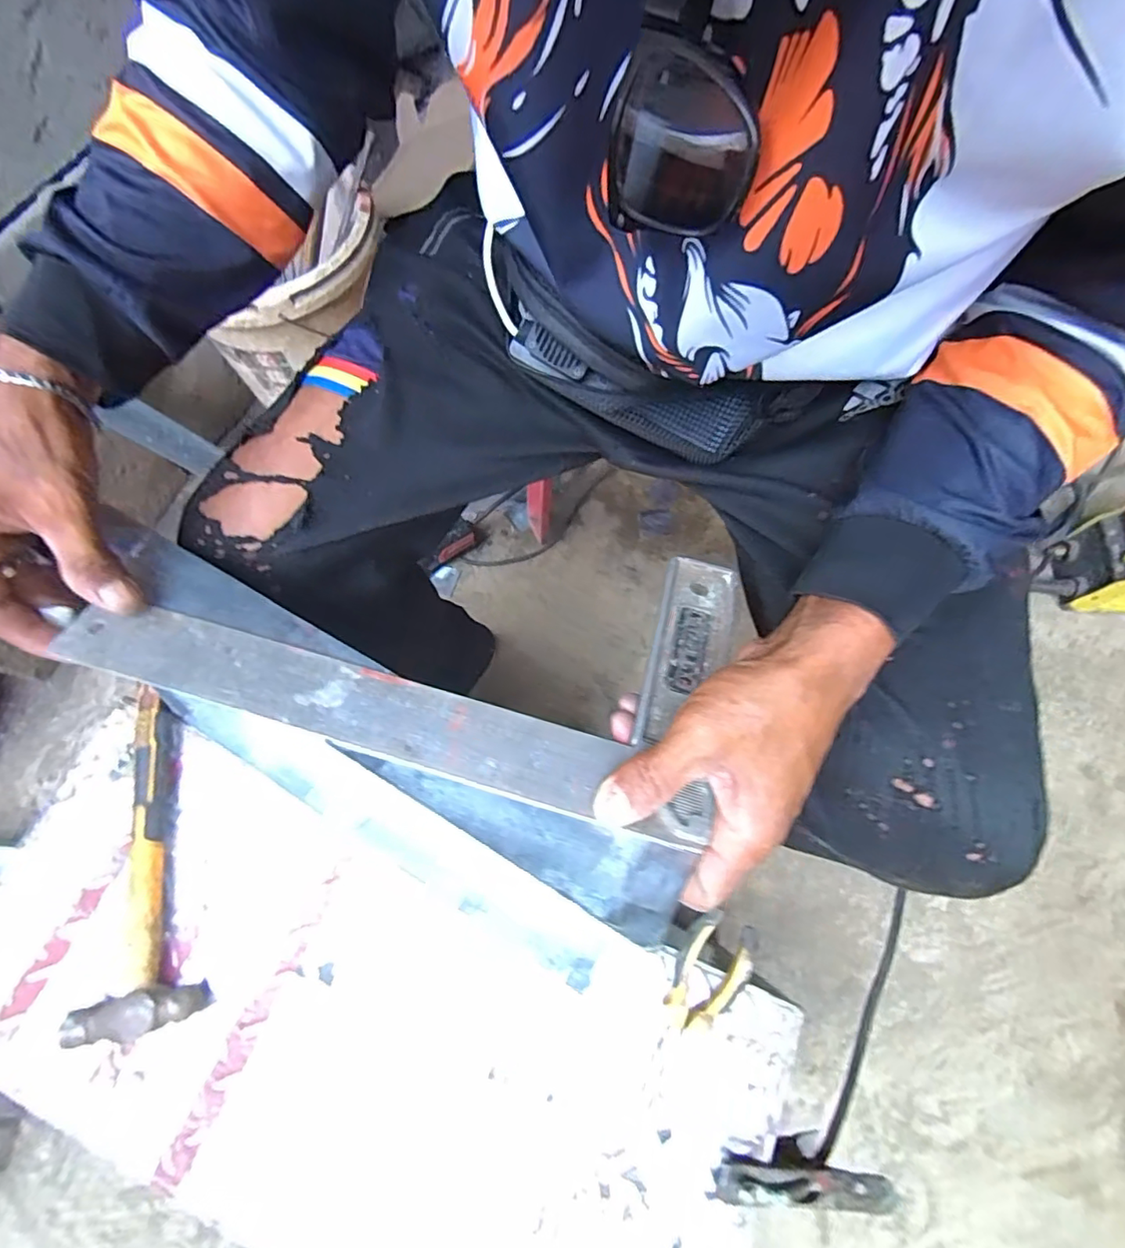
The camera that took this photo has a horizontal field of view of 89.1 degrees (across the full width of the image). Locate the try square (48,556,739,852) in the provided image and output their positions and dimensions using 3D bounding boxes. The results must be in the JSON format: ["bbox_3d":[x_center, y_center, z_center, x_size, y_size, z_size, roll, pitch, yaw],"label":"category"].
[{"bbox_3d":[-0.071,-0.006,0.330,0.332,0.007,0.181,16,54,3],"label":"try square"}]

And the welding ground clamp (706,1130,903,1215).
[{"bbox_3d":[0.183,0.420,0.435,0.161,0.037,0.036,23,71,-19],"label":"welding ground clamp"}]

